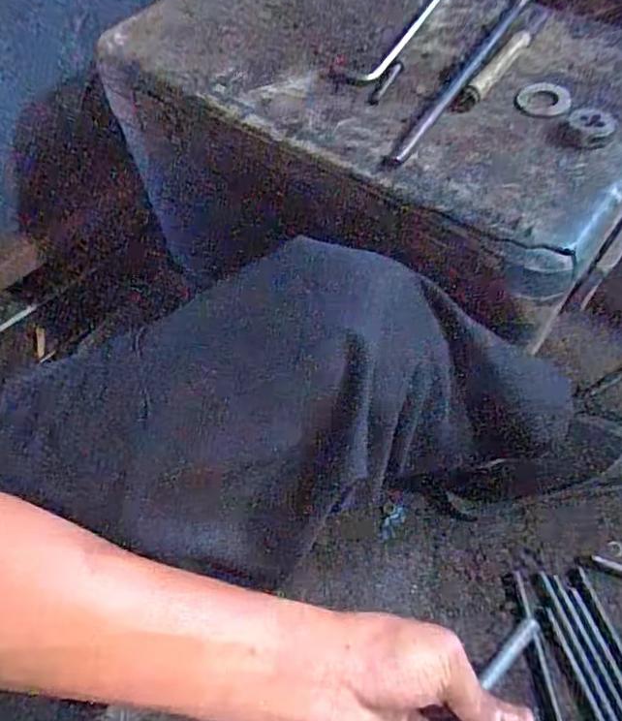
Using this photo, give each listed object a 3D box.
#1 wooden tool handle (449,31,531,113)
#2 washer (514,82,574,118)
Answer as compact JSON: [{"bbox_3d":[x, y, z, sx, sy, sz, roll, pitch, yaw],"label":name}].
[{"bbox_3d":[0.151,-0.243,0.480,0.015,0.013,0.117,34,62,17],"label":"wooden tool handle"},{"bbox_3d":[0.194,-0.218,0.481,0.044,0.004,0.043,12,64,10],"label":"washer"}]

